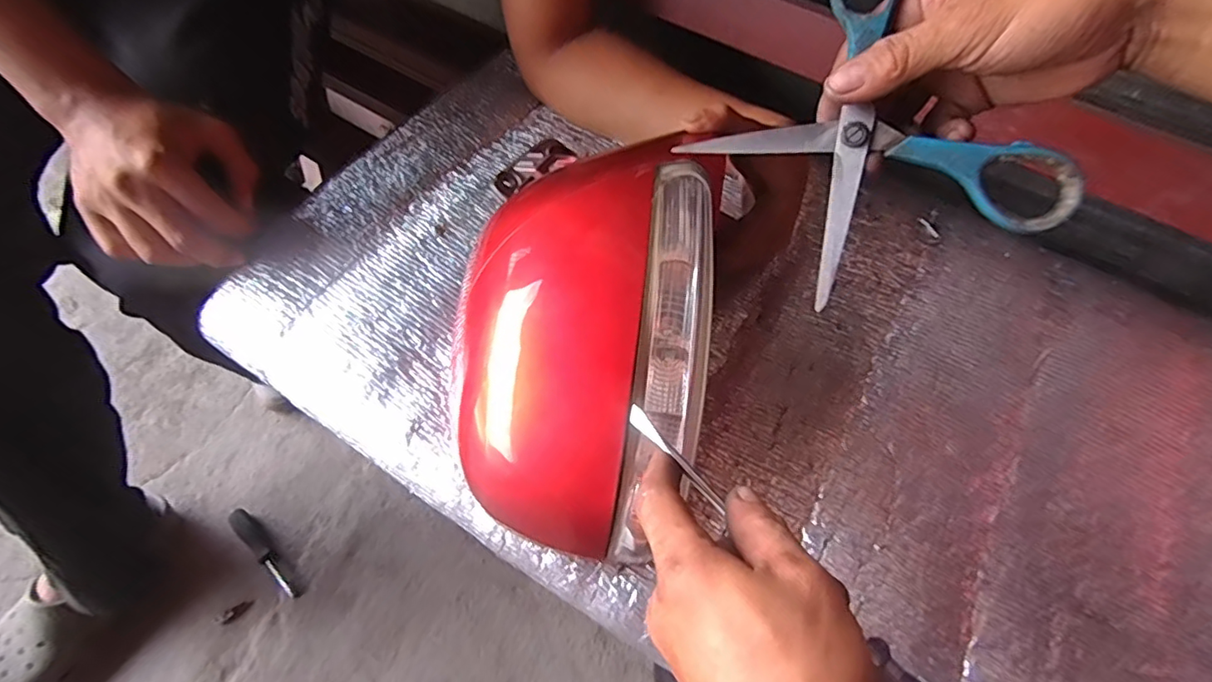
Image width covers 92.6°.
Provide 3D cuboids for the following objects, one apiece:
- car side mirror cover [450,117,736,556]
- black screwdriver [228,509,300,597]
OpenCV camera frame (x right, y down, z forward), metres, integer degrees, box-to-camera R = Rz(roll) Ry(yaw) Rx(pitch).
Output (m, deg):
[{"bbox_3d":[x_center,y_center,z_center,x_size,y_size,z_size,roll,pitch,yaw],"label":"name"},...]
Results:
[{"bbox_3d":[-0.015,-0.007,0.361,0.158,0.092,0.243,4,59,2],"label":"car side mirror cover"},{"bbox_3d":[-0.450,0.277,0.763,0.146,0.019,0.024,39,64,20],"label":"black screwdriver"}]

